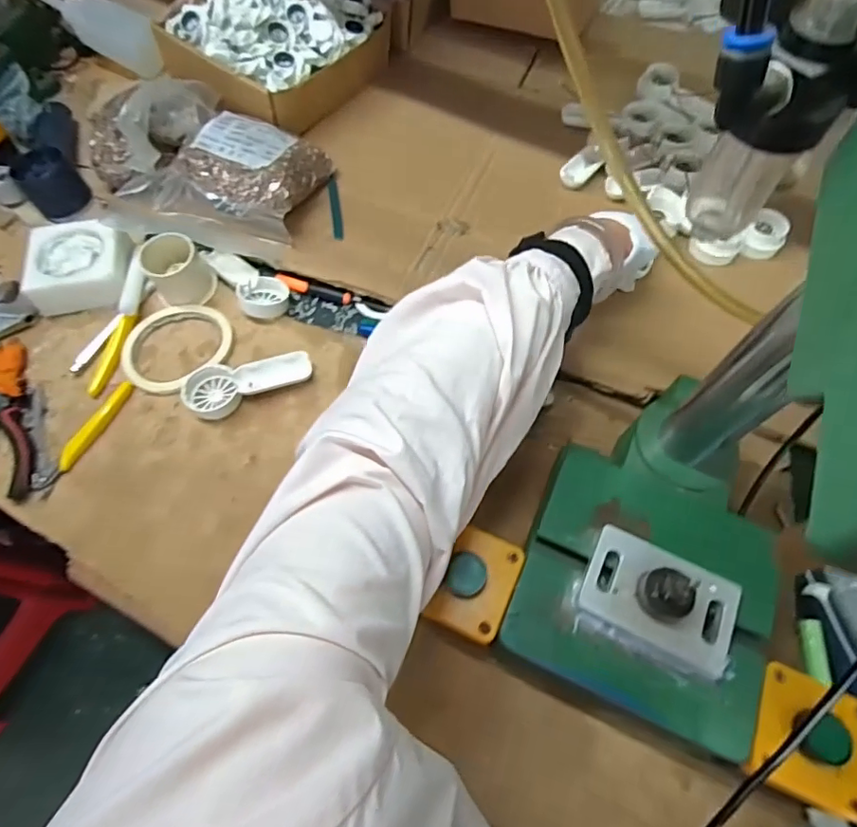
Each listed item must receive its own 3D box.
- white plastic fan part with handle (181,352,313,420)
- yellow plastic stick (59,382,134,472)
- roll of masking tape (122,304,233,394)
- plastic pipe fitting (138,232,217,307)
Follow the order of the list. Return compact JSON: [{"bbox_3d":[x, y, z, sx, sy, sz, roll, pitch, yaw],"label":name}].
[{"bbox_3d":[-0.162,-0.026,0.485,0.110,0.020,0.047,-8,63,-5],"label":"white plastic fan part with handle"},{"bbox_3d":[-0.293,0.010,0.474,0.014,0.015,0.090,19,67,11],"label":"yellow plastic stick"},{"bbox_3d":[-0.236,-0.064,0.503,0.099,0.010,0.089,-37,69,-18],"label":"roll of masking tape"},{"bbox_3d":[-0.237,-0.136,0.512,0.049,0.054,0.051,32,67,14],"label":"plastic pipe fitting"}]

